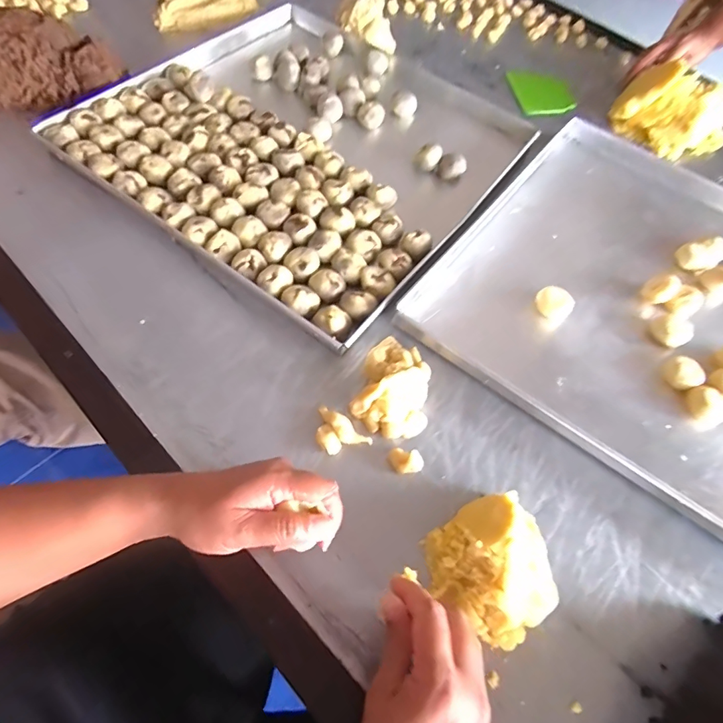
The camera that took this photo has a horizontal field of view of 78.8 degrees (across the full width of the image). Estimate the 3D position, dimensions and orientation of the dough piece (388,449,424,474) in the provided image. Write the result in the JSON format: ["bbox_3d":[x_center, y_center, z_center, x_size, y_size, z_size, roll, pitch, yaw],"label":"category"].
[{"bbox_3d":[0.043,0.097,0.424,0.033,0.019,0.021,13,62,5],"label":"dough piece"}]

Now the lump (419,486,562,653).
[{"bbox_3d":[0.114,0.168,0.367,0.100,0.062,0.099,3,59,-5],"label":"lump"}]

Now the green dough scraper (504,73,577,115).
[{"bbox_3d":[0.322,-0.479,0.787,0.107,0.008,0.133,-1,60,-7],"label":"green dough scraper"}]

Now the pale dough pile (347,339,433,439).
[{"bbox_3d":[0.038,0.020,0.448,0.077,0.044,0.105,18,60,6],"label":"pale dough pile"}]

